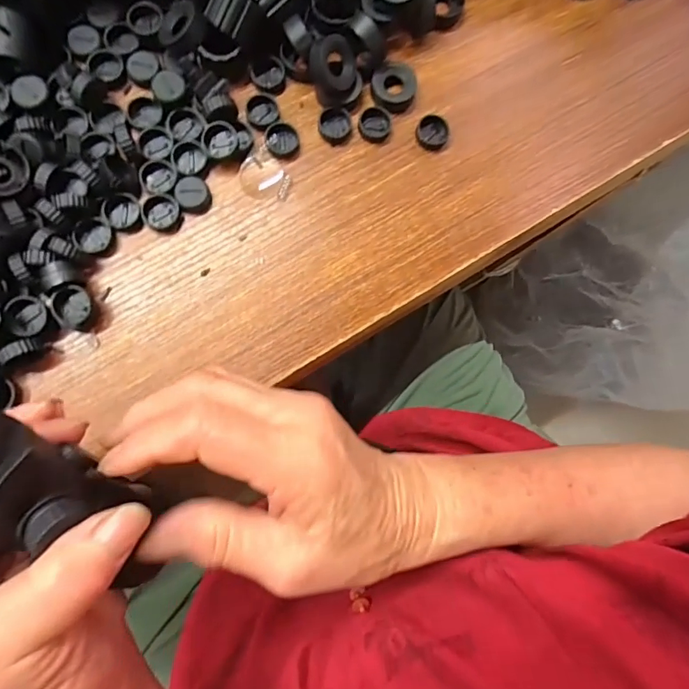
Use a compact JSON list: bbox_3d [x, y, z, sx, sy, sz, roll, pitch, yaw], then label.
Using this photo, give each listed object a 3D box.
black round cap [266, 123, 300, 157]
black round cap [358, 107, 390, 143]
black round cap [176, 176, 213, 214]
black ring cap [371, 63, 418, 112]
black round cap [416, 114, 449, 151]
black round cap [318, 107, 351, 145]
[{"bbox_3d":[-0.040,-0.132,0.300,0.021,0.007,0.019,2,83,-6],"label":"black round cap"},{"bbox_3d":[0.020,-0.146,0.308,0.022,0.005,0.022,1,83,-6],"label":"black round cap"},{"bbox_3d":[-0.094,-0.093,0.289,0.019,0.008,0.022,-29,87,-9],"label":"black round cap"},{"bbox_3d":[0.034,-0.171,0.309,0.028,0.010,0.028,1,83,-6],"label":"black ring cap"},{"bbox_3d":[0.060,-0.143,0.314,0.022,0.005,0.023,1,83,-6],"label":"black round cap"},{"bbox_3d":[-0.006,-0.143,0.305,0.021,0.008,0.021,1,83,-6],"label":"black round cap"}]

